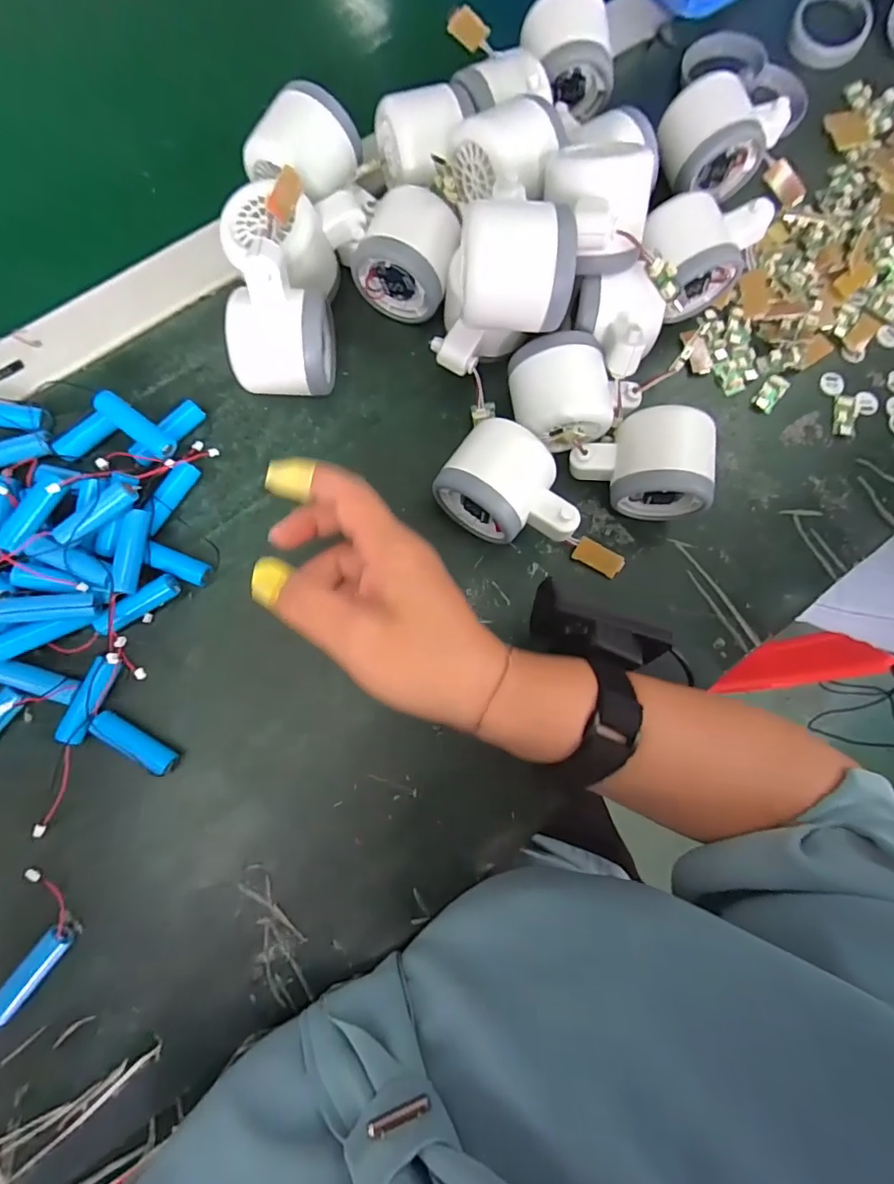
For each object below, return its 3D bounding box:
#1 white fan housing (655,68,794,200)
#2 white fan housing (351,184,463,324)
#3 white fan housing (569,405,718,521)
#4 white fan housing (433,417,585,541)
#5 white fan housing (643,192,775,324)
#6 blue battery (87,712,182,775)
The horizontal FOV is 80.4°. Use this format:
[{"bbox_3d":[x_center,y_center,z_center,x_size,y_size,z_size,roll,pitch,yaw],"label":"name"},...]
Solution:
[{"bbox_3d":[0.191,-0.318,0.373,0.083,0.052,0.054,-14,82,-5],"label":"white fan housing"},{"bbox_3d":[-0.025,-0.216,0.342,0.060,0.052,0.053,21,80,1],"label":"white fan housing"},{"bbox_3d":[0.120,-0.081,0.333,0.079,0.051,0.059,5,80,-2],"label":"white fan housing"},{"bbox_3d":[0.039,-0.058,0.324,0.083,0.055,0.056,36,81,3],"label":"white fan housing"},{"bbox_3d":[0.164,-0.226,0.353,0.075,0.051,0.063,-34,84,-7],"label":"white fan housing"},{"bbox_3d":[-0.179,0.087,0.305,0.049,0.014,0.014,34,81,0],"label":"blue battery"}]

